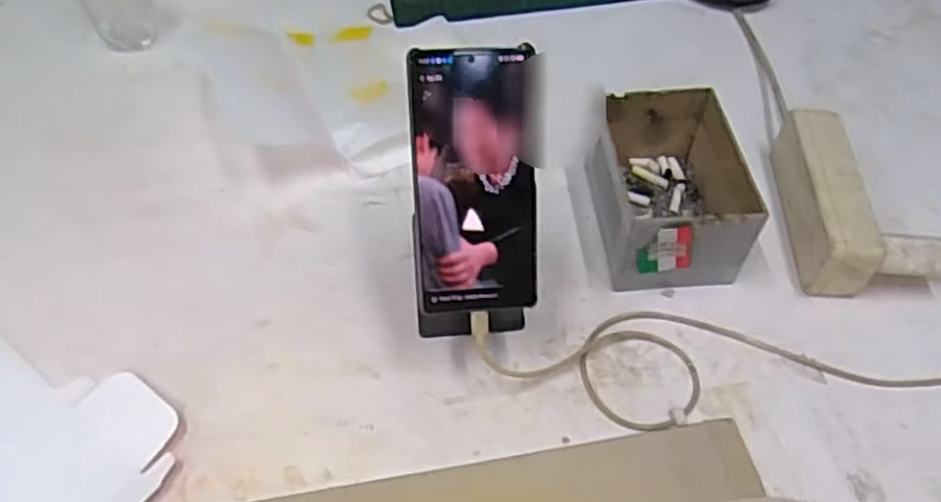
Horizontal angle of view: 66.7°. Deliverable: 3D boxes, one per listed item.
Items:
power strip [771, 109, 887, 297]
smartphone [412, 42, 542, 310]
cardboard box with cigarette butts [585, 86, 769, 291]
[{"bbox_3d":[0.286,-0.039,0.581,0.042,0.062,0.161,5,51,3],"label":"power strip"},{"bbox_3d":[0.004,-0.041,0.448,0.077,0.165,0.012,-3,15,-4],"label":"smartphone"},{"bbox_3d":[0.156,-0.050,0.578,0.098,0.084,0.150,-2,51,-2],"label":"cardboard box with cigarette butts"}]

